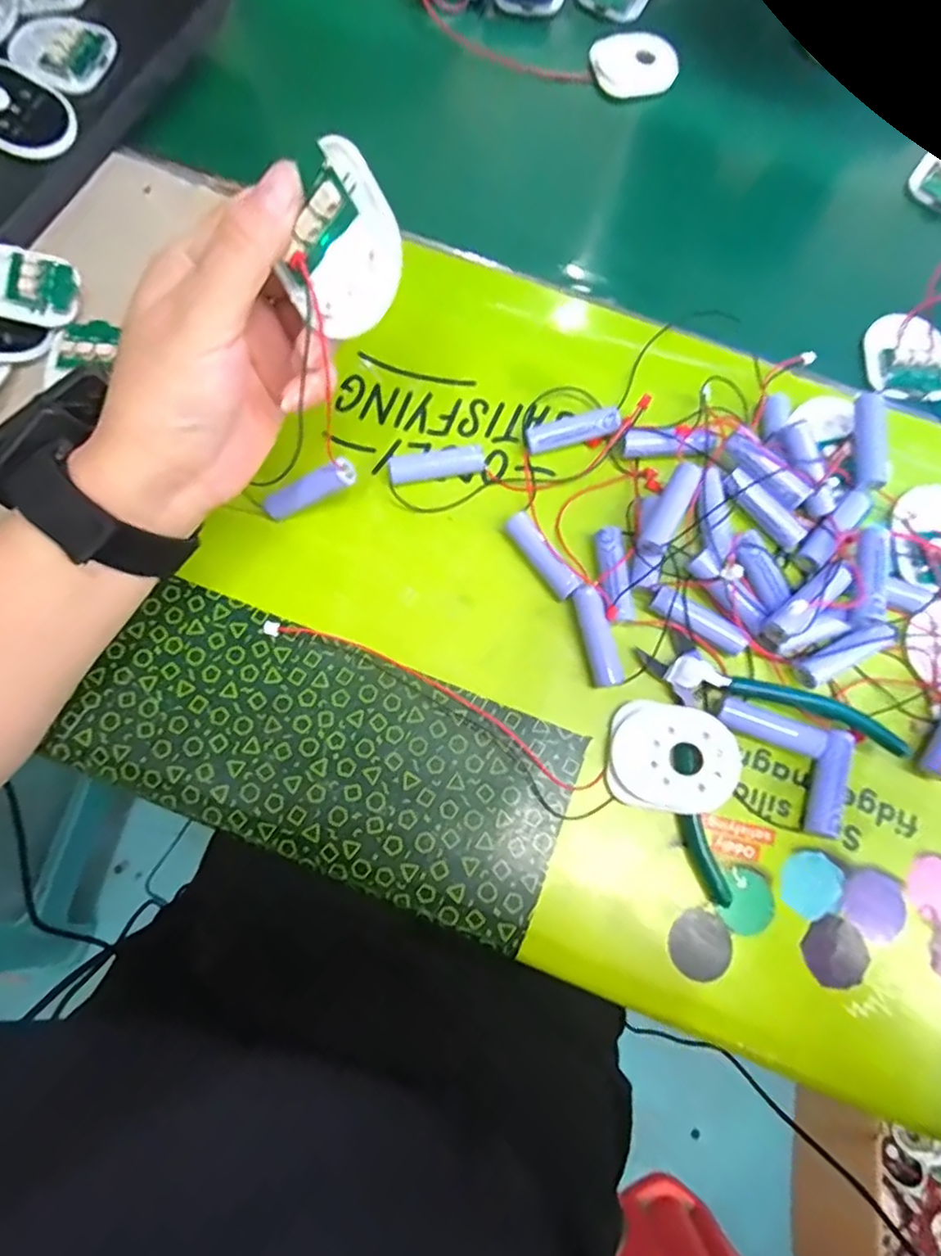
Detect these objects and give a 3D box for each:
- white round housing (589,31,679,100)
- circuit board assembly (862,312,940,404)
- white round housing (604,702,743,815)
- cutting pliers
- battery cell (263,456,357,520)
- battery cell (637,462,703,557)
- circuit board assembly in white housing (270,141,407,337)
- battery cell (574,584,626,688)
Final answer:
[{"bbox_3d":[0.115,-0.397,0.443,0.060,0.019,0.036,5,74,0],"label":"white round housing"},{"bbox_3d":[0.265,-0.163,0.380,0.045,0.013,0.057,-3,74,-2],"label":"circuit board assembly"},{"bbox_3d":[0.095,0.061,0.296,0.057,0.013,0.048,7,79,16],"label":"white round housing"},{"bbox_3d":[0.129,0.050,0.303,0.115,0.011,0.108,-34,77,-11],"label":"cutting pliers"},{"bbox_3d":[-0.081,-0.069,0.315,0.055,0.012,0.012,-19,72,27],"label":"battery cell"},{"bbox_3d":[0.100,-0.059,0.319,0.014,0.015,0.052,28,75,7],"label":"battery cell"},{"bbox_3d":[-0.043,-0.132,0.220,0.042,0.054,0.015,31,30,0],"label":"circuit board assembly in white housing"},{"bbox_3d":[0.063,0.005,0.312,0.016,0.016,0.049,-10,74,-4],"label":"battery cell"}]

